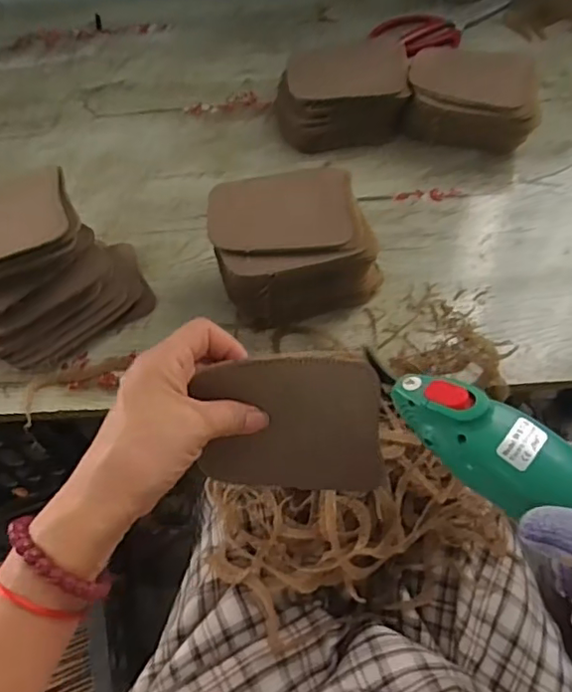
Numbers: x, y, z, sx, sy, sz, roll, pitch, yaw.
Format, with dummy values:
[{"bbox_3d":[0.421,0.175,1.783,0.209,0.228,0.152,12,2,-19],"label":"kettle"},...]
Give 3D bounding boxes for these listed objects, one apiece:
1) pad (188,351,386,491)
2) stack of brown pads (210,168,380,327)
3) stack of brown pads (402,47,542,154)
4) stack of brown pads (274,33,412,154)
[{"bbox_3d":[0.003,0.048,0.347,0.104,0.089,0.010,-3,20,10],"label":"pad"},{"bbox_3d":[0.006,-0.084,0.508,0.136,0.093,0.105,-17,61,-7],"label":"stack of brown pads"},{"bbox_3d":[0.192,-0.258,0.614,0.127,0.059,0.114,6,61,6],"label":"stack of brown pads"},{"bbox_3d":[0.058,-0.267,0.625,0.139,0.058,0.106,-5,60,0],"label":"stack of brown pads"}]

